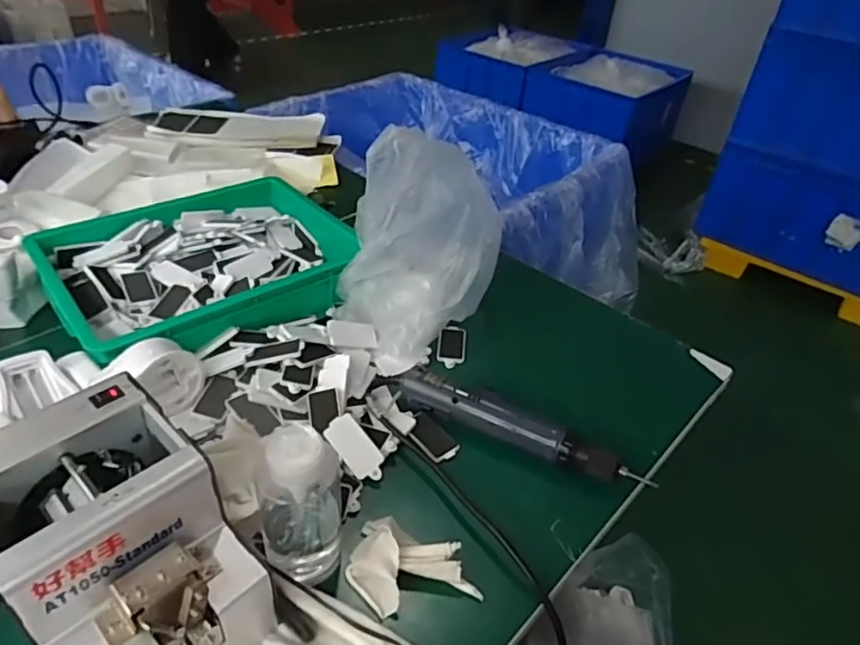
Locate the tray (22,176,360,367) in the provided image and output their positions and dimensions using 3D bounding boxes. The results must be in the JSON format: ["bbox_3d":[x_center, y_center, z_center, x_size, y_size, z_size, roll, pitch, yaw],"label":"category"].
[{"bbox_3d":[-0.276,-0.074,0.721,0.334,0.056,0.278,-28,49,-34],"label":"tray"}]

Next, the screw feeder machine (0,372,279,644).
[{"bbox_3d":[-0.213,0.157,0.399,0.175,0.141,0.121,33,46,30],"label":"screw feeder machine"}]

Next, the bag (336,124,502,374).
[{"bbox_3d":[-0.014,-0.096,0.675,0.129,0.208,0.184,28,43,26],"label":"bag"}]

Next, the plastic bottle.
[{"bbox_3d":[-0.097,0.134,0.439,0.058,0.121,0.056,4,39,-3],"label":"plastic bottle"}]

